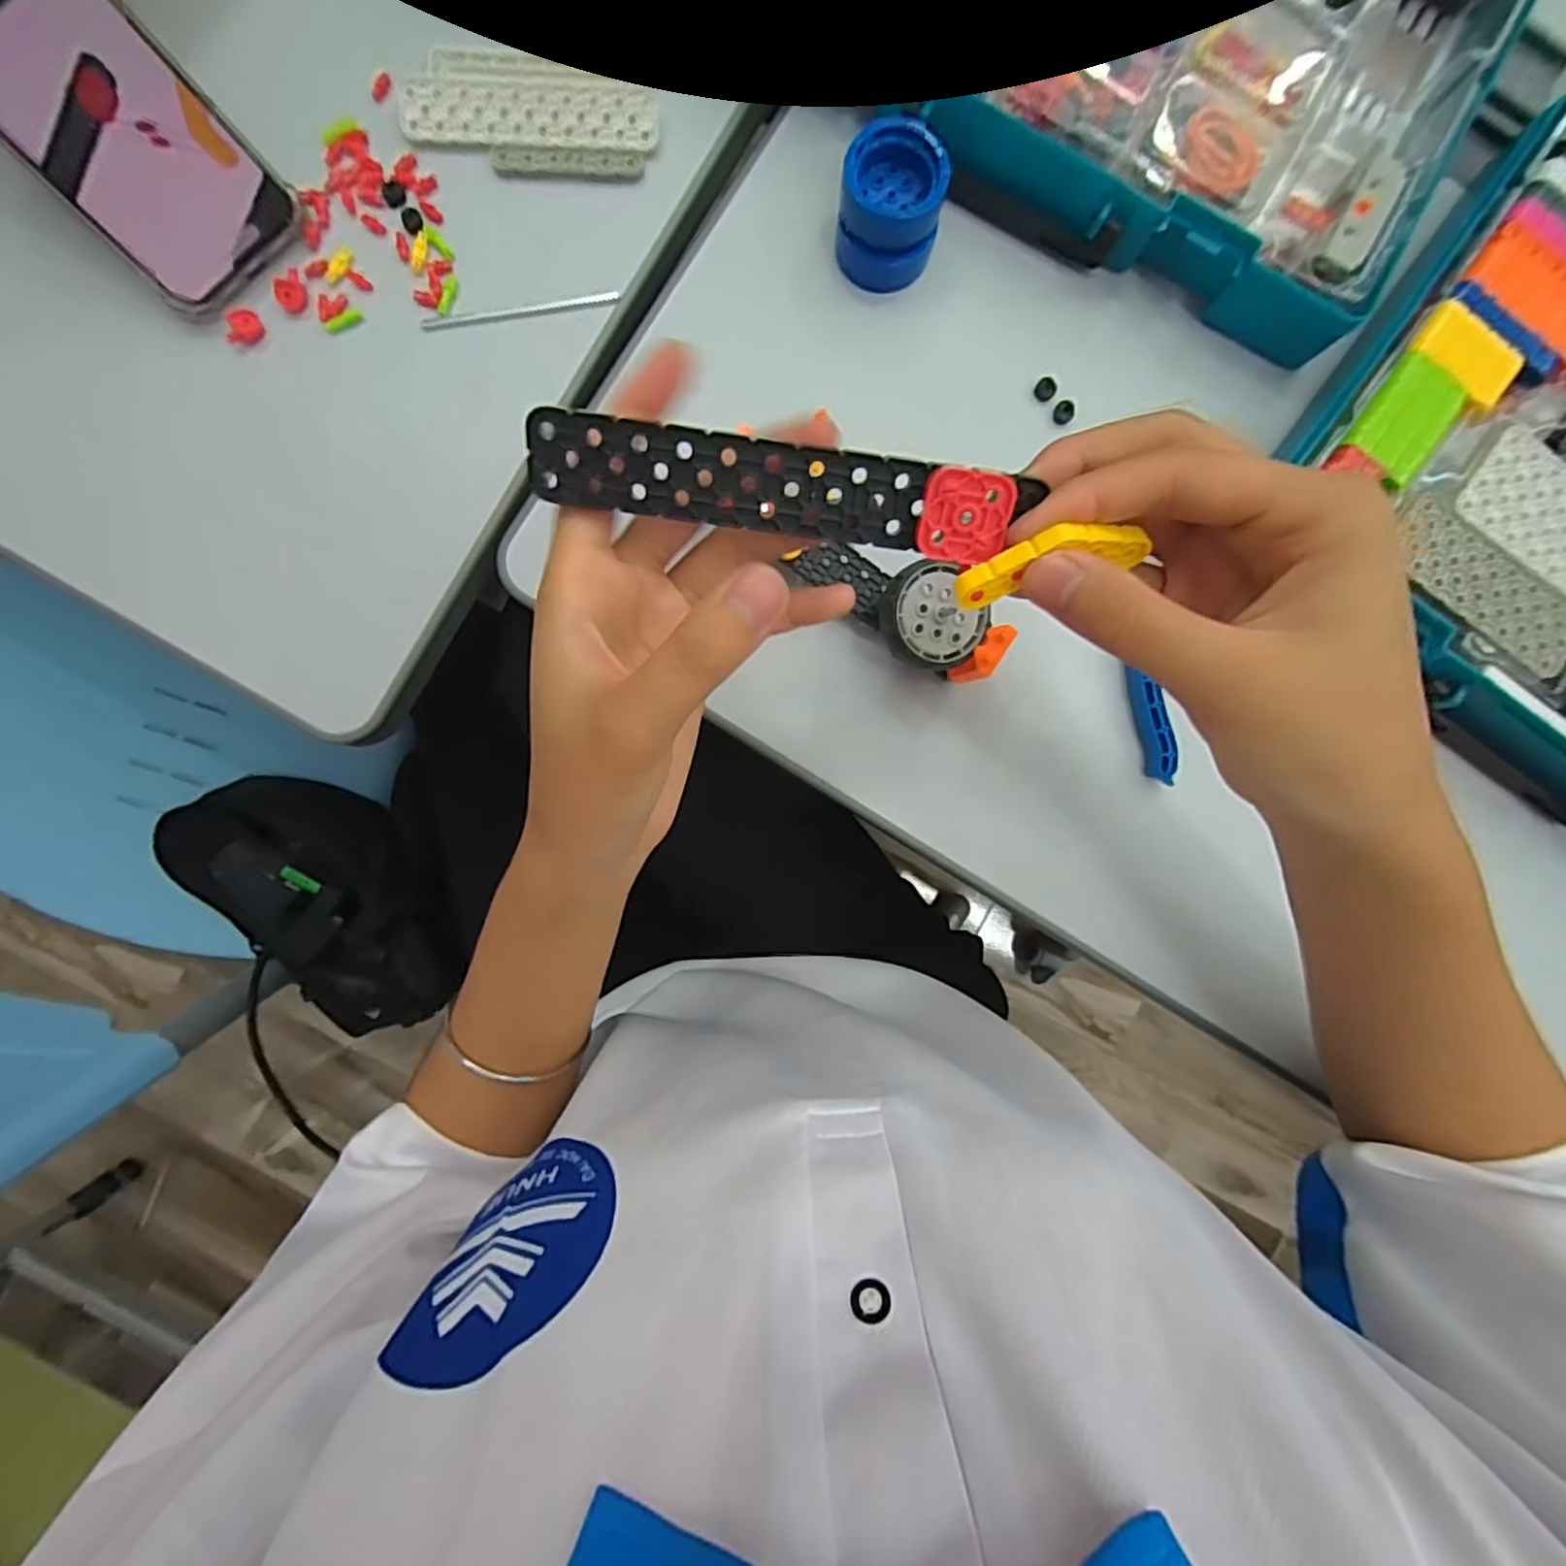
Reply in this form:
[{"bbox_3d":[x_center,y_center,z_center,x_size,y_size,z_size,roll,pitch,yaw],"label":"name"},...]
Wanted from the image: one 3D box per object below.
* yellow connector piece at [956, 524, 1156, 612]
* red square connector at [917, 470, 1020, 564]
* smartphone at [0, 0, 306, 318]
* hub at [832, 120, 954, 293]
[{"bbox_3d":[0.079,-0.065,0.200,0.056,0.015,0.013,-13,91,3],"label":"yellow connector piece"},{"bbox_3d":[0.053,-0.078,0.200,0.025,0.007,0.025,3,120,0],"label":"red square connector"},{"bbox_3d":[-0.309,-0.304,0.297,0.082,0.010,0.165,-46,117,-4],"label":"smartphone"},{"bbox_3d":[0.052,-0.275,0.329,0.048,0.040,0.048,0,90,-2],"label":"hub"}]

